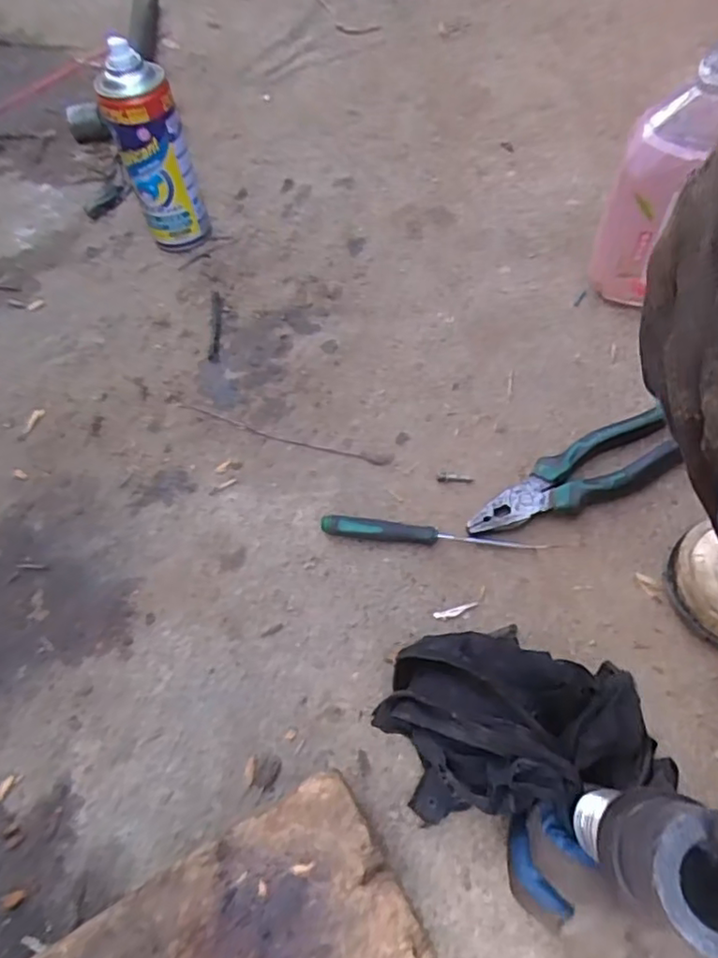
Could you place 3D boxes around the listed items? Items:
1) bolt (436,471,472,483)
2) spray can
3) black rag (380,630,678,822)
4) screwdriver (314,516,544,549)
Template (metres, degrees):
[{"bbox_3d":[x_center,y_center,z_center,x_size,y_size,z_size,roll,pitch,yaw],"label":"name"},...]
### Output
[{"bbox_3d":[0.079,-0.001,0.510,0.029,0.006,0.008,2,59,3],"label":"bolt"},{"bbox_3d":[-0.206,-0.326,0.632,0.066,0.183,0.067,-1,59,1],"label":"spray can"},{"bbox_3d":[0.091,0.138,0.375,0.149,0.055,0.106,-7,59,-3],"label":"black rag"},{"bbox_3d":[0.056,0.039,0.481,0.168,0.017,0.019,3,59,3],"label":"screwdriver"}]

